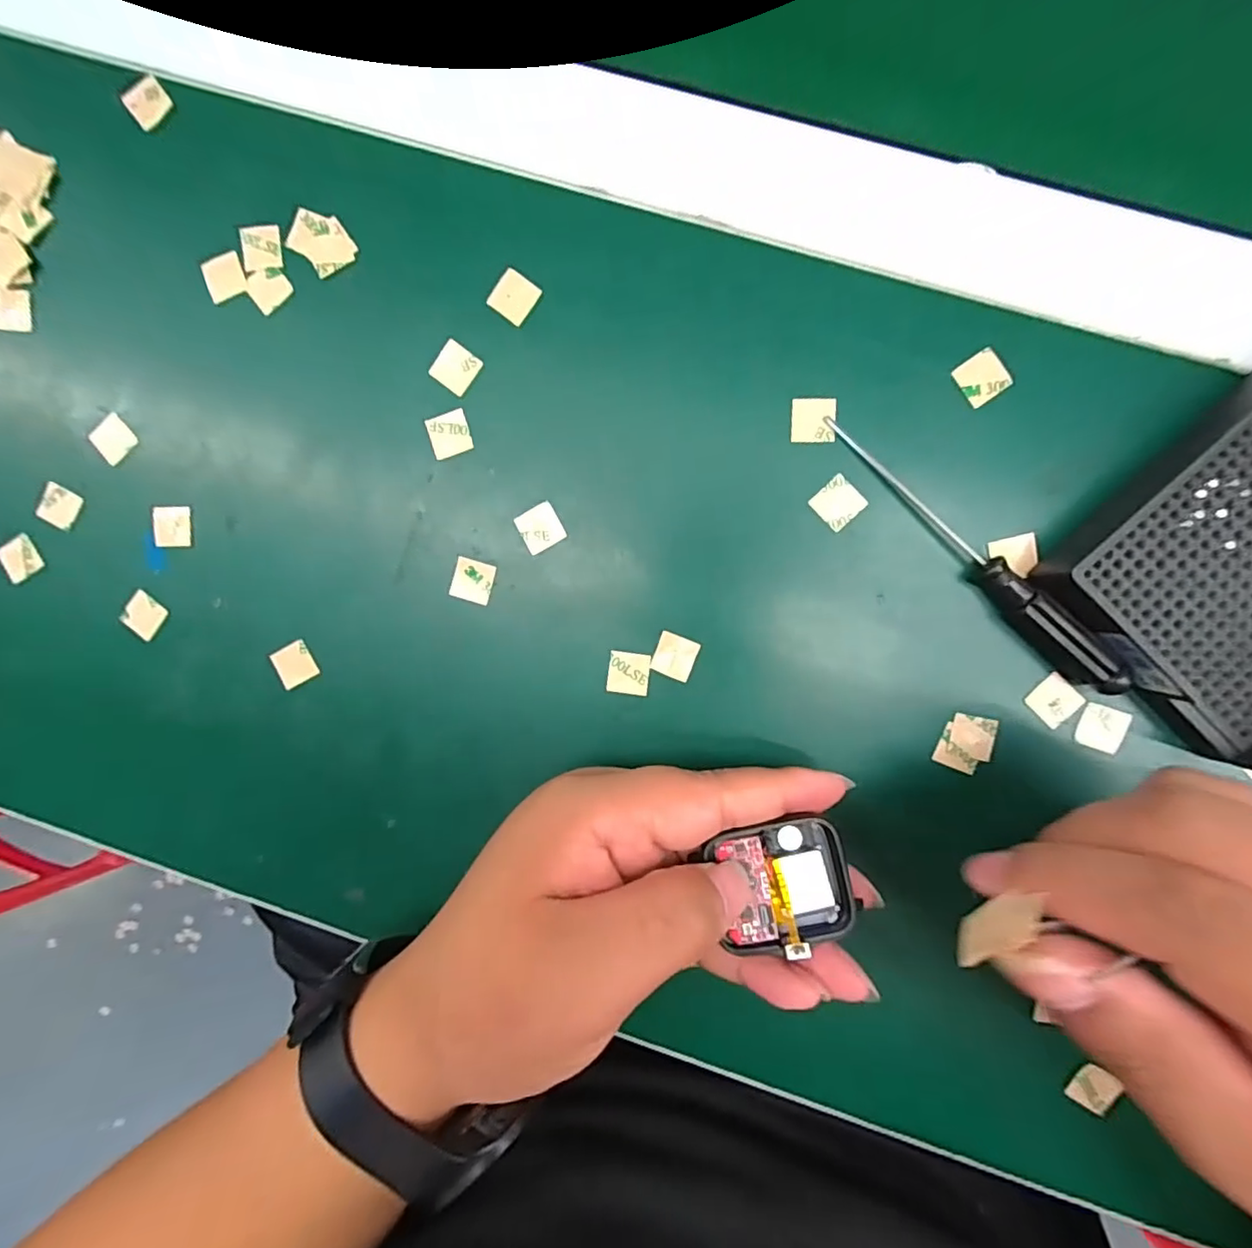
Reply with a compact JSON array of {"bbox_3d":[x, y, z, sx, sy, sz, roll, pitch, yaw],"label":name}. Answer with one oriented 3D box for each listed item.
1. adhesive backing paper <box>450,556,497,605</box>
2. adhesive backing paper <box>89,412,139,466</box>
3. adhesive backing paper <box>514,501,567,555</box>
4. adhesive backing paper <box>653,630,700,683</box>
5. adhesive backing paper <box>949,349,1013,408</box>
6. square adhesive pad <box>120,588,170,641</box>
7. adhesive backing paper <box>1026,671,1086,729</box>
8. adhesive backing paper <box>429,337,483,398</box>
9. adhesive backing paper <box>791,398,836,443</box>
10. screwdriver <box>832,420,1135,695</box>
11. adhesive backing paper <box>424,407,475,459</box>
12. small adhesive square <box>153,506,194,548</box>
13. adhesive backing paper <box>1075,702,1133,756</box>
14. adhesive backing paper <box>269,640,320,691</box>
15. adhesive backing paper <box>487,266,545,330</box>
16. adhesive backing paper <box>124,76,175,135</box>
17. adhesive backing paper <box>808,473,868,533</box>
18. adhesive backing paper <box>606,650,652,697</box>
[{"bbox_3d":[-0.058,-0.016,0.223,0.015,0.004,0.015,15,87,-5],"label":"adhesive backing paper"},{"bbox_3d":[-0.202,-0.073,0.231,0.014,0.004,0.017,-41,89,7],"label":"adhesive backing paper"},{"bbox_3d":[-0.032,-0.036,0.218,0.015,0.004,0.015,-30,90,7],"label":"adhesive backing paper"},{"bbox_3d":[0.018,0.012,0.219,0.015,0.004,0.015,22,94,1],"label":"adhesive backing paper"},{"bbox_3d":[0.124,-0.086,0.204,0.015,0.004,0.016,-36,90,9],"label":"adhesive backing paper"},{"bbox_3d":[-0.193,-0.003,0.235,0.014,0.004,0.015,37,97,3],"label":"square adhesive pad"},{"bbox_3d":[0.152,0.027,0.208,0.015,0.004,0.015,45,96,7],"label":"adhesive backing paper"},{"bbox_3d":[-0.063,-0.096,0.219,0.015,0.004,0.015,37,93,-5],"label":"adhesive backing paper"},{"bbox_3d":[0.067,-0.073,0.210,0.015,0.004,0.016,1,93,7],"label":"adhesive backing paper"},{"bbox_3d":[0.119,-0.025,0.201,0.012,0.014,0.129,-44,89,7],"label":"screwdriver"},{"bbox_3d":[-0.066,-0.071,0.219,0.015,0.004,0.015,-17,92,7],"label":"adhesive backing paper"},{"bbox_3d":[-0.179,-0.038,0.231,0.015,0.004,0.016,-2,91,-1],"label":"small adhesive square"},{"bbox_3d":[0.168,0.037,0.207,0.016,0.004,0.015,20,94,3],"label":"adhesive backing paper"},{"bbox_3d":[-0.130,0.016,0.230,0.015,0.004,0.015,-29,92,-1],"label":"adhesive backing paper"},{"bbox_3d":[-0.041,-0.120,0.216,0.015,0.004,0.015,36,95,-3],"label":"adhesive backing paper"},{"bbox_3d":[-0.181,-0.198,0.223,0.015,0.004,0.015,-41,97,-1],"label":"adhesive backing paper"},{"bbox_3d":[0.076,-0.044,0.211,0.016,0.004,0.015,-43,90,7],"label":"adhesive backing paper"},{"bbox_3d":[0.001,0.019,0.221,0.015,0.004,0.016,6,92,3],"label":"adhesive backing paper"}]

